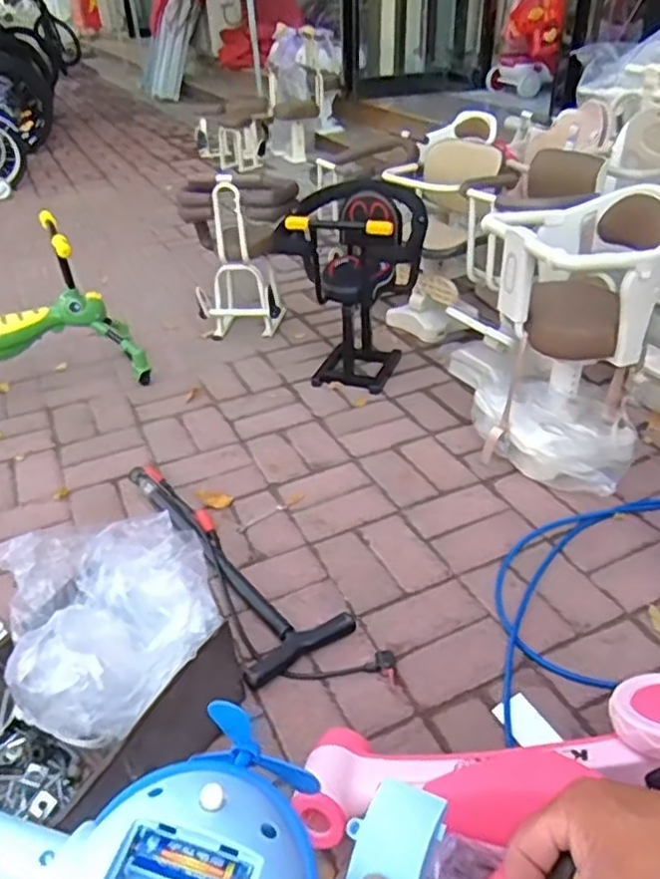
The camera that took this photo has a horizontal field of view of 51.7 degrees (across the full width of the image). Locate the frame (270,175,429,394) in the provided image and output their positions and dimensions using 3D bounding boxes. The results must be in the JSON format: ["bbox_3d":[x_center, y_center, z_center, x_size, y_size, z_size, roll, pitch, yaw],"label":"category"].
[{"bbox_3d":[0.056,-0.393,1.763,0.342,0.480,0.344,3,35,7],"label":"frame"}]

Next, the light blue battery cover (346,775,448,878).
[{"bbox_3d":[0.032,0.204,0.344,0.043,0.009,0.056,15,55,24],"label":"light blue battery cover"}]

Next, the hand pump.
[{"bbox_3d":[-0.202,0.194,1.279,0.196,0.037,0.611,-21,39,-26],"label":"hand pump"}]

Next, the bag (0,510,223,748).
[{"bbox_3d":[-0.294,0.231,0.923,0.262,0.123,0.303,-15,36,-18],"label":"bag"}]

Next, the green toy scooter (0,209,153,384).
[{"bbox_3d":[-0.786,-0.295,1.706,0.554,0.411,0.297,-21,39,-26],"label":"green toy scooter"}]

